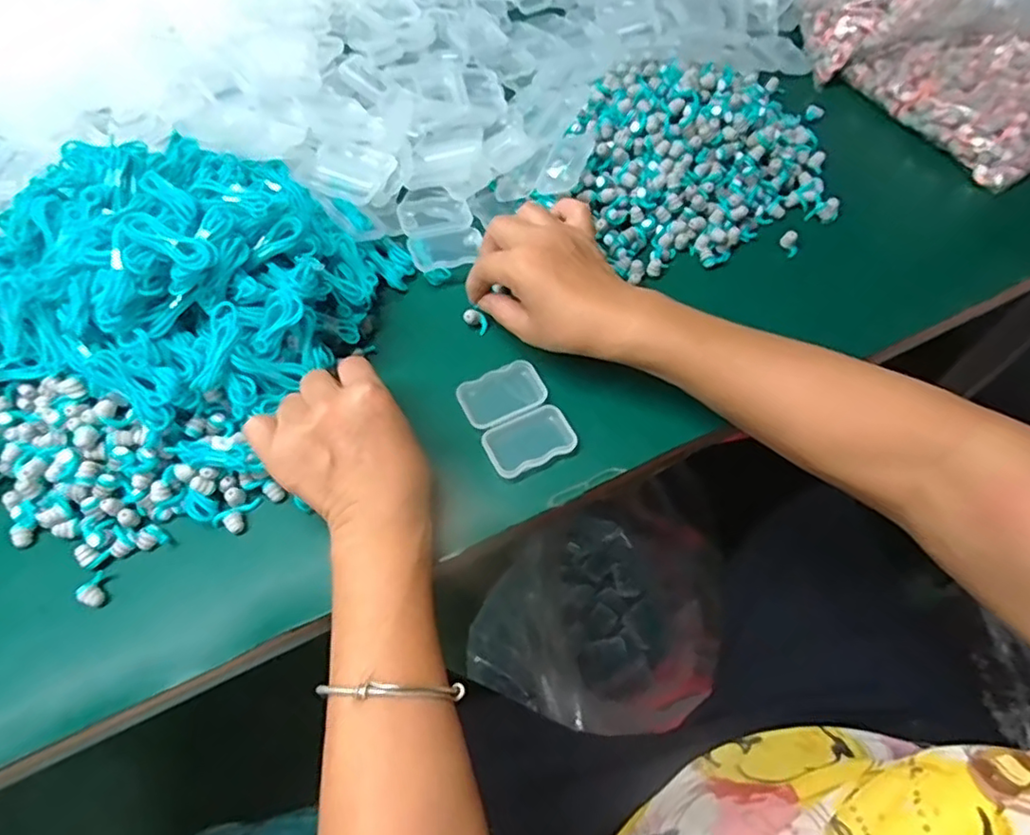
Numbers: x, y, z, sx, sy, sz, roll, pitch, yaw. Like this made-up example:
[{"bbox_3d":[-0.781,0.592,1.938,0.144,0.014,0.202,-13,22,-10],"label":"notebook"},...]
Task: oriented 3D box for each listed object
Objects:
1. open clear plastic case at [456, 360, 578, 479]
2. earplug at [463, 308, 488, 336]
[{"bbox_3d":[0.001,0.001,0.407,0.056,0.011,0.076,-24,62,-13],"label":"open clear plastic case"},{"bbox_3d":[-0.028,-0.070,0.447,0.017,0.016,0.010,19,62,11],"label":"earplug"}]

